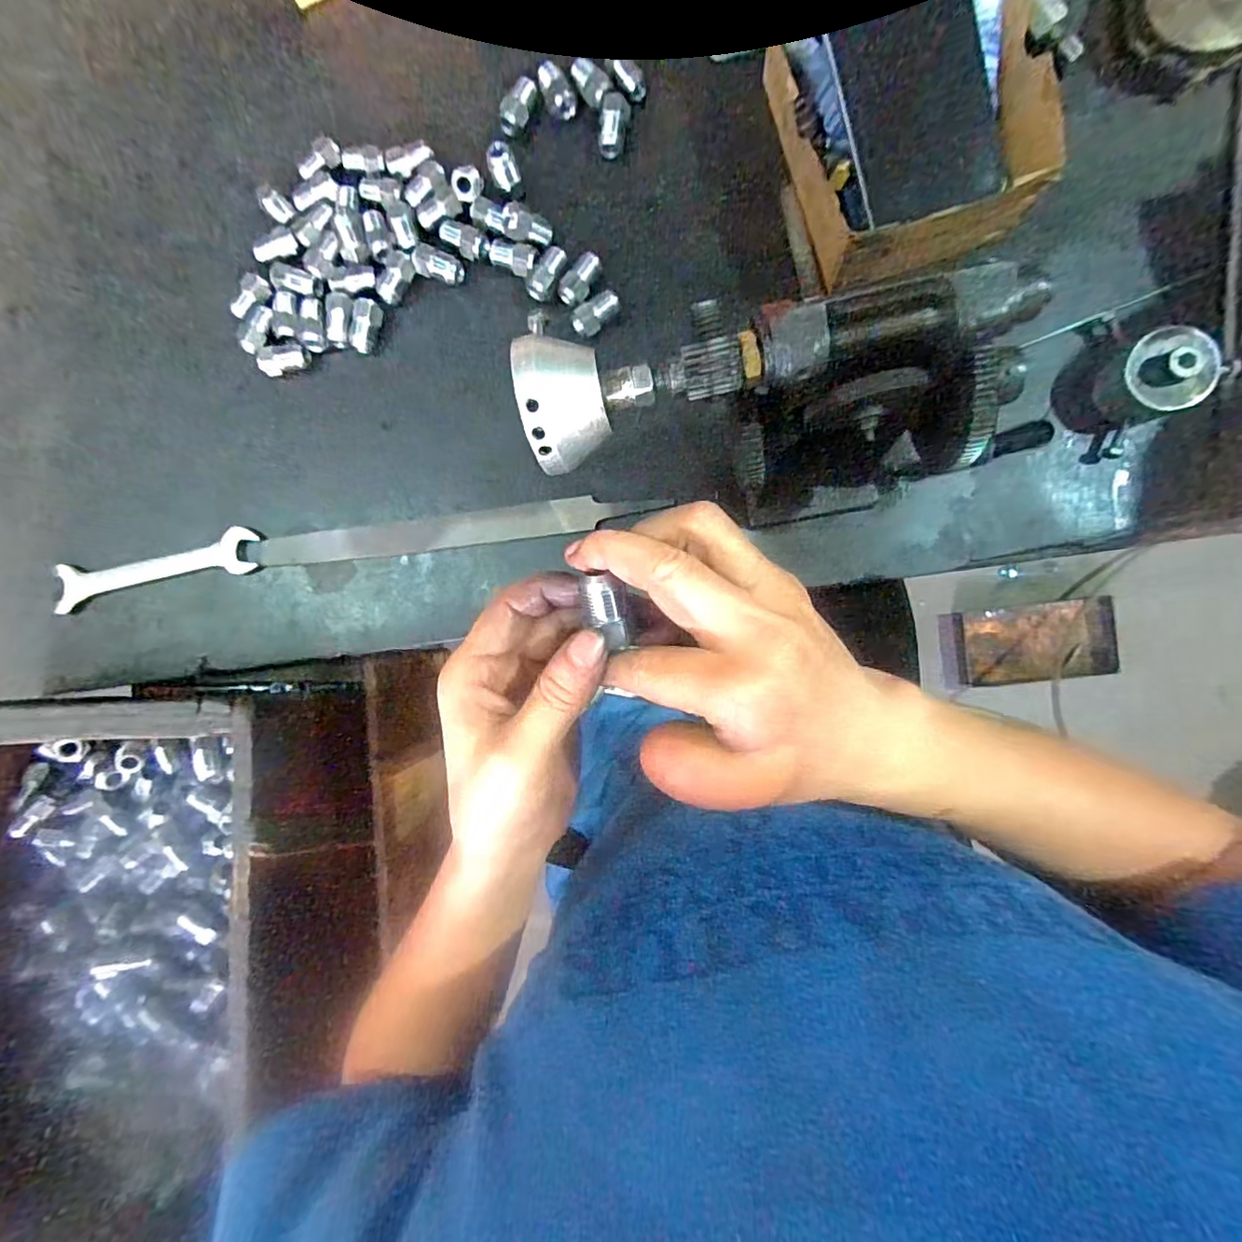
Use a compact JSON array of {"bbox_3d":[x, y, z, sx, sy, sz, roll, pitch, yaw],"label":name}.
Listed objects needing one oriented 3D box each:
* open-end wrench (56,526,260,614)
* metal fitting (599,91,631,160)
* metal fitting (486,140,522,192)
[{"bbox_3d":[-0.354,-0.039,0.429,0.167,0.012,0.034,-10,88,6],"label":"open-end wrench"},{"bbox_3d":[-0.005,-0.338,0.382,0.019,0.014,0.041,6,90,6],"label":"metal fitting"},{"bbox_3d":[-0.080,-0.308,0.384,0.018,0.028,0.015,-24,87,6],"label":"metal fitting"}]

